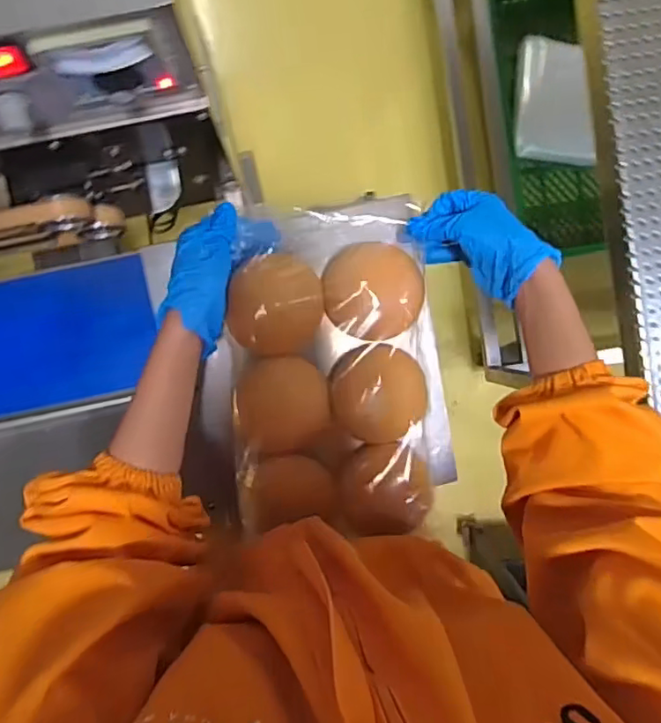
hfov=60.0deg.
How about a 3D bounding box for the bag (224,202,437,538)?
[{"bbox_3d":[0.005,0.008,0.579,0.202,0.054,0.321,-2,93,-1],"label":"bag"}]

